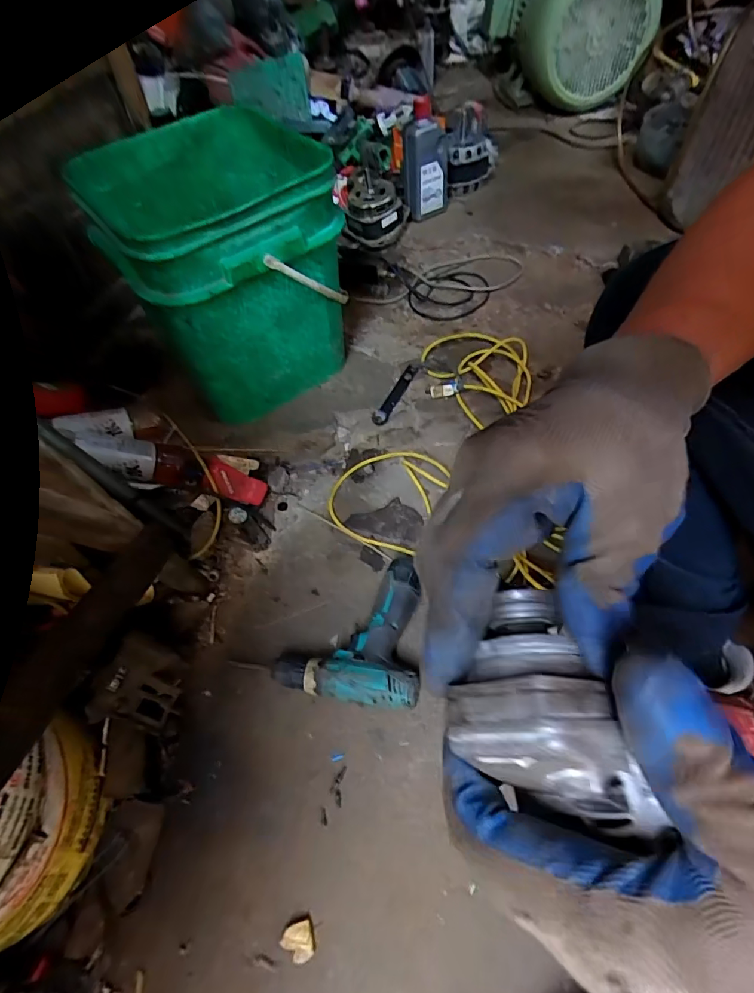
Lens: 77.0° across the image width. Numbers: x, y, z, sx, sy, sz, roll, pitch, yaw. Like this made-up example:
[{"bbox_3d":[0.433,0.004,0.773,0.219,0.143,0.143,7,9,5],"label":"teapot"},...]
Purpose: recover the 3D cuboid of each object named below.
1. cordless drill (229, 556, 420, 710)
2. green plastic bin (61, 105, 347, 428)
[{"bbox_3d":[-0.056,0.177,0.644,0.233,0.055,0.190,3,54,8],"label":"cordless drill"},{"bbox_3d":[-0.195,-0.294,0.667,0.265,0.342,0.210,-31,57,-17],"label":"green plastic bin"}]

